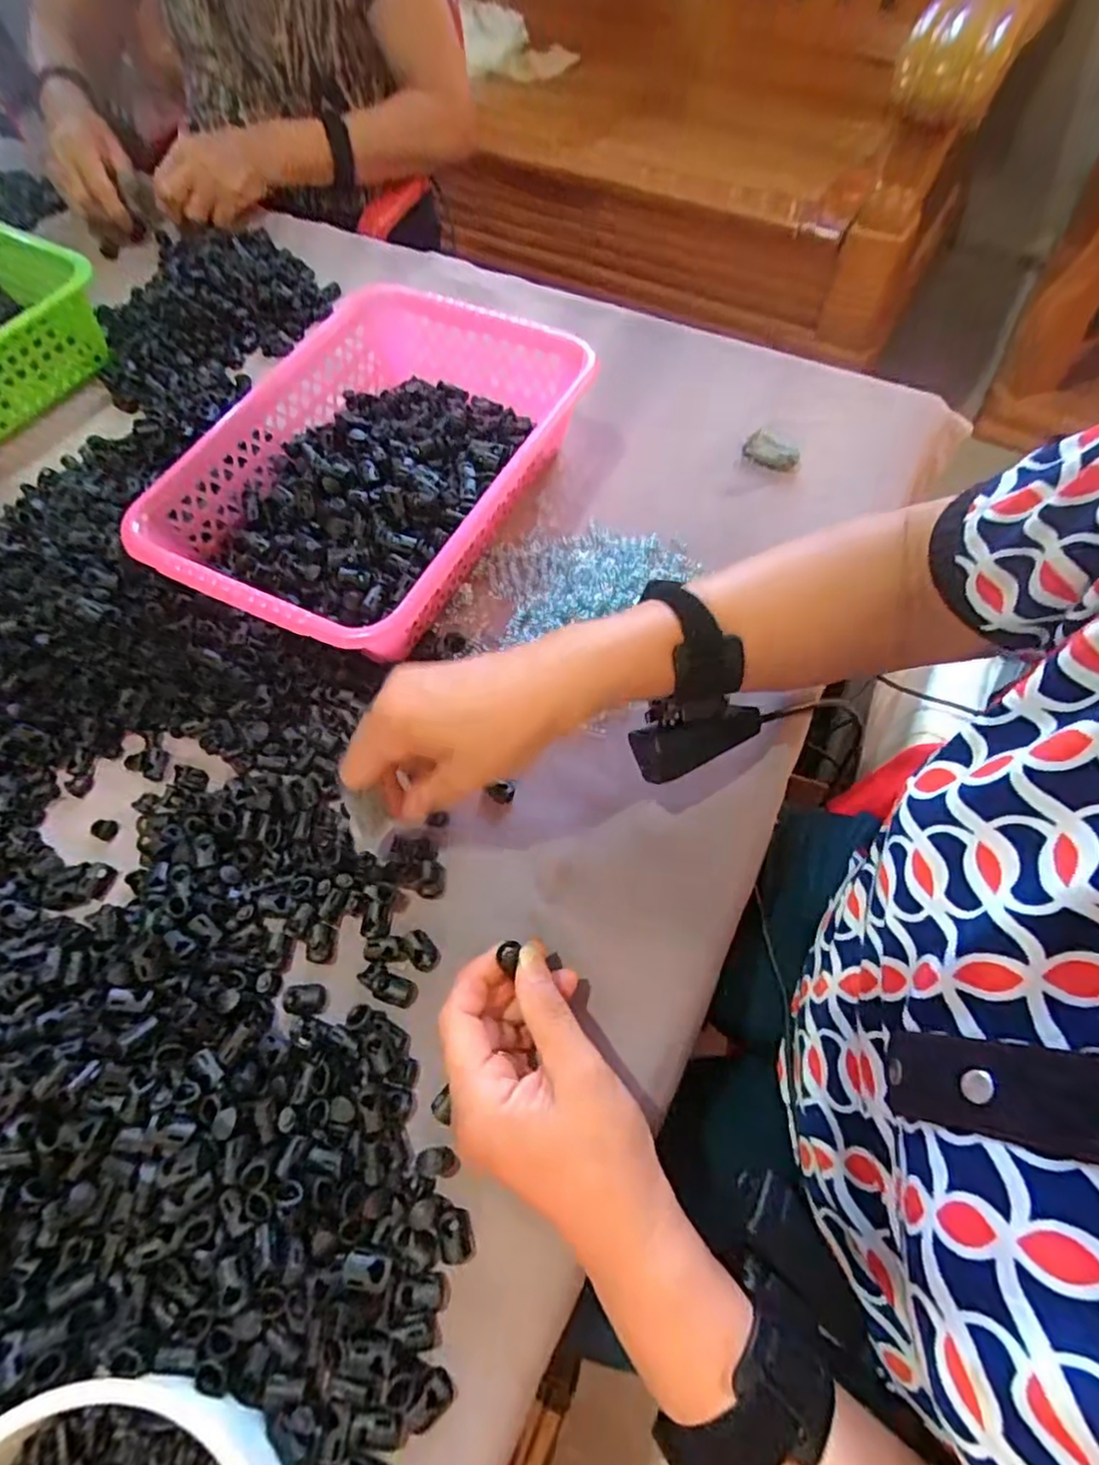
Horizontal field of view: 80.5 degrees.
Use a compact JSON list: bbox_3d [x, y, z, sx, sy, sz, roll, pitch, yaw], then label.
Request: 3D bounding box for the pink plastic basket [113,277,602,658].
[{"bbox_3d":[-0.119,-0.189,0.479,0.220,0.078,0.310,21,66,13],"label":"pink plastic basket"}]

